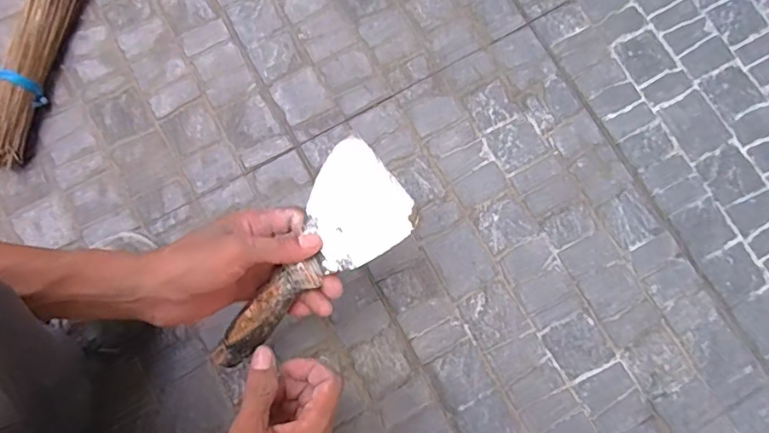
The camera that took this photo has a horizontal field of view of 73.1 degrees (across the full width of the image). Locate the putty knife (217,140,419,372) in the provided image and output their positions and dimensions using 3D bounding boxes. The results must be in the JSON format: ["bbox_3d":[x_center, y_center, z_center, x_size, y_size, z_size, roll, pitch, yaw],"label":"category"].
[{"bbox_3d":[-0.067,0.040,0.396,0.206,0.018,0.082,-45,81,14],"label":"putty knife"}]

